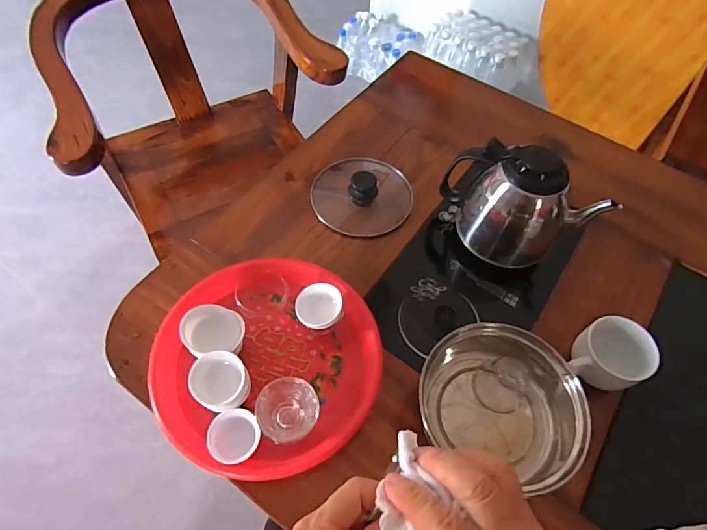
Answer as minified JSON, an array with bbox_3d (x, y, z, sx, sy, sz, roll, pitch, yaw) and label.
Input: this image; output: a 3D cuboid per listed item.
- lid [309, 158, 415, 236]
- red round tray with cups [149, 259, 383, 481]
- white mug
[{"bbox_3d":[0.013,-0.113,0.662,0.148,0.049,0.138,1,59,-2],"label":"lid"},{"bbox_3d":[-0.094,0.099,0.500,0.245,0.074,0.244,1,59,-2],"label":"red round tray with cups"},{"bbox_3d":[0.294,0.109,0.514,0.073,0.073,0.075,1,59,-2],"label":"white mug"}]

